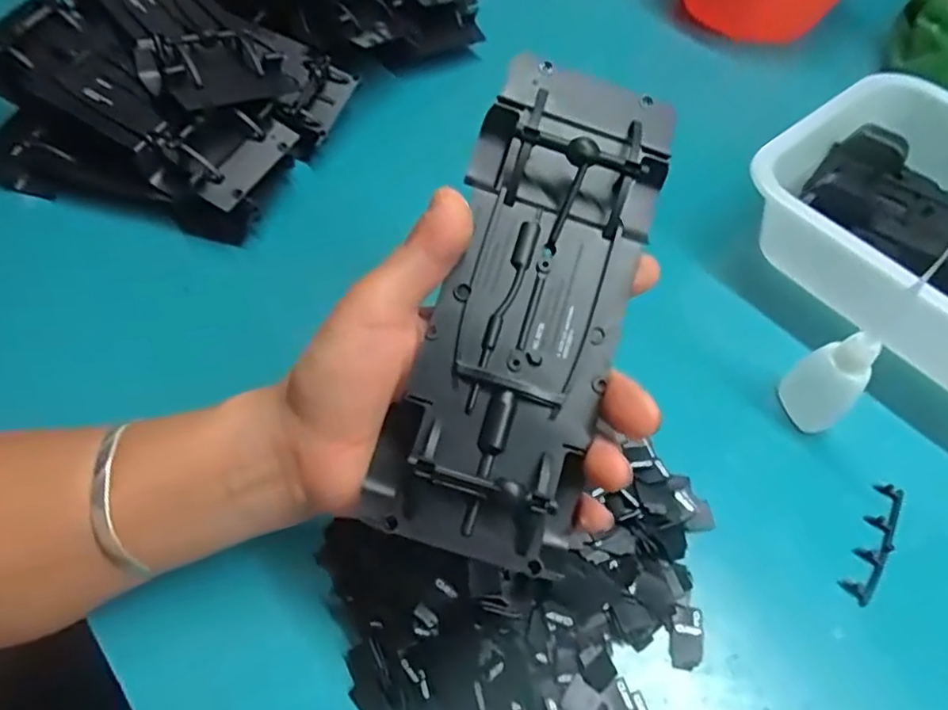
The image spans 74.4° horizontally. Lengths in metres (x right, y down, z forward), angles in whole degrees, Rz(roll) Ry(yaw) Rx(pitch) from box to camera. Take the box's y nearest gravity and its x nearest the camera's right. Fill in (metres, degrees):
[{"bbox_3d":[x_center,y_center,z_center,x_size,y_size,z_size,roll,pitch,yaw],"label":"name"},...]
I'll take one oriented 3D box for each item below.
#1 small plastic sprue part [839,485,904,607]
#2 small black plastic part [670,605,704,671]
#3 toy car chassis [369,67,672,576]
[{"bbox_3d":[0.198,0.091,0.306,0.015,0.006,0.068,32,62,17],"label":"small plastic sprue part"},{"bbox_3d":[0.095,0.125,0.277,0.015,0.004,0.026,10,57,4],"label":"small black plastic part"},{"bbox_3d":[0.022,-0.023,0.239,0.072,0.036,0.193,16,76,8],"label":"toy car chassis"}]

